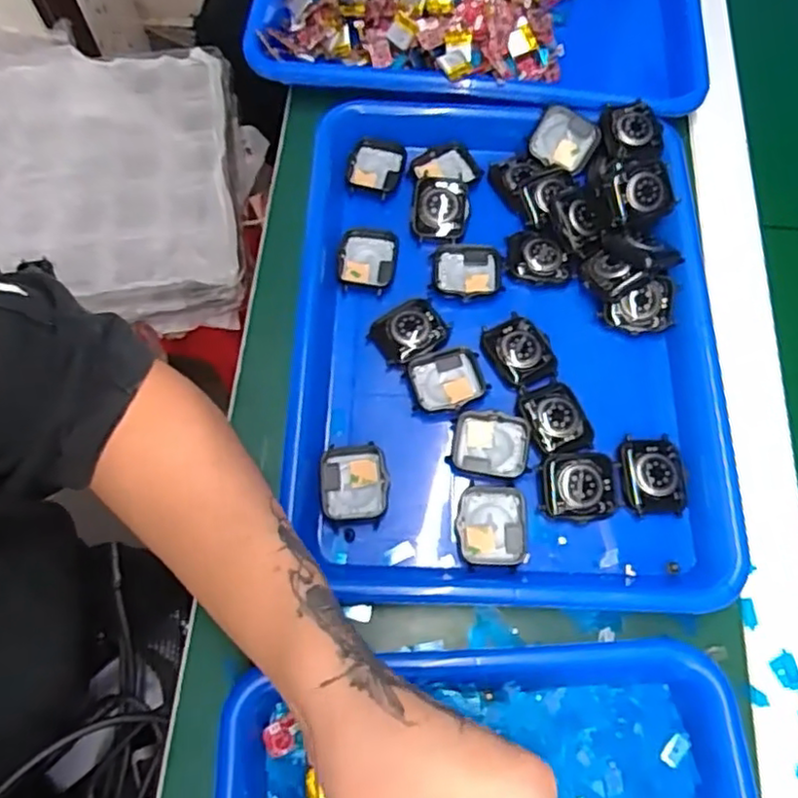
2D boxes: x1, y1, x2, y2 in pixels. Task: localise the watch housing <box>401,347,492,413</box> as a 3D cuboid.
[{"bbox_3d":[0.029,-0.011,0.405,0.046,0.006,0.038,-16,69,-6],"label":"watch housing"}]

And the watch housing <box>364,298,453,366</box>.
[{"bbox_3d":[0.007,-0.043,0.418,0.046,0.010,0.037,-35,72,-13],"label":"watch housing"}]

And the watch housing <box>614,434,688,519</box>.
[{"bbox_3d":[0.146,0.044,0.382,0.039,0.008,0.046,-1,68,0],"label":"watch housing"}]

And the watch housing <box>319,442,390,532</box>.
[{"bbox_3d":[-0.026,0.050,0.380,0.038,0.007,0.045,-8,68,-3],"label":"watch housing"}]

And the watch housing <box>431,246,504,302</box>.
[{"bbox_3d":[0.045,-0.082,0.436,0.046,0.012,0.040,0,68,0],"label":"watch housing"}]

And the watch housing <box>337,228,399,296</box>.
[{"bbox_3d":[-0.021,-0.092,0.439,0.038,0.006,0.044,3,68,1],"label":"watch housing"}]

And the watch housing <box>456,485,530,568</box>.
[{"bbox_3d":[0.052,0.071,0.367,0.039,0.008,0.044,-4,68,-1],"label":"watch housing"}]

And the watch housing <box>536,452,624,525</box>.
[{"bbox_3d":[0.102,0.049,0.372,0.044,0.012,0.038,-7,68,-3],"label":"watch housing"}]

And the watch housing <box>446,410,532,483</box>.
[{"bbox_3d":[0.053,0.027,0.383,0.044,0.008,0.037,11,69,5],"label":"watch housing"}]

